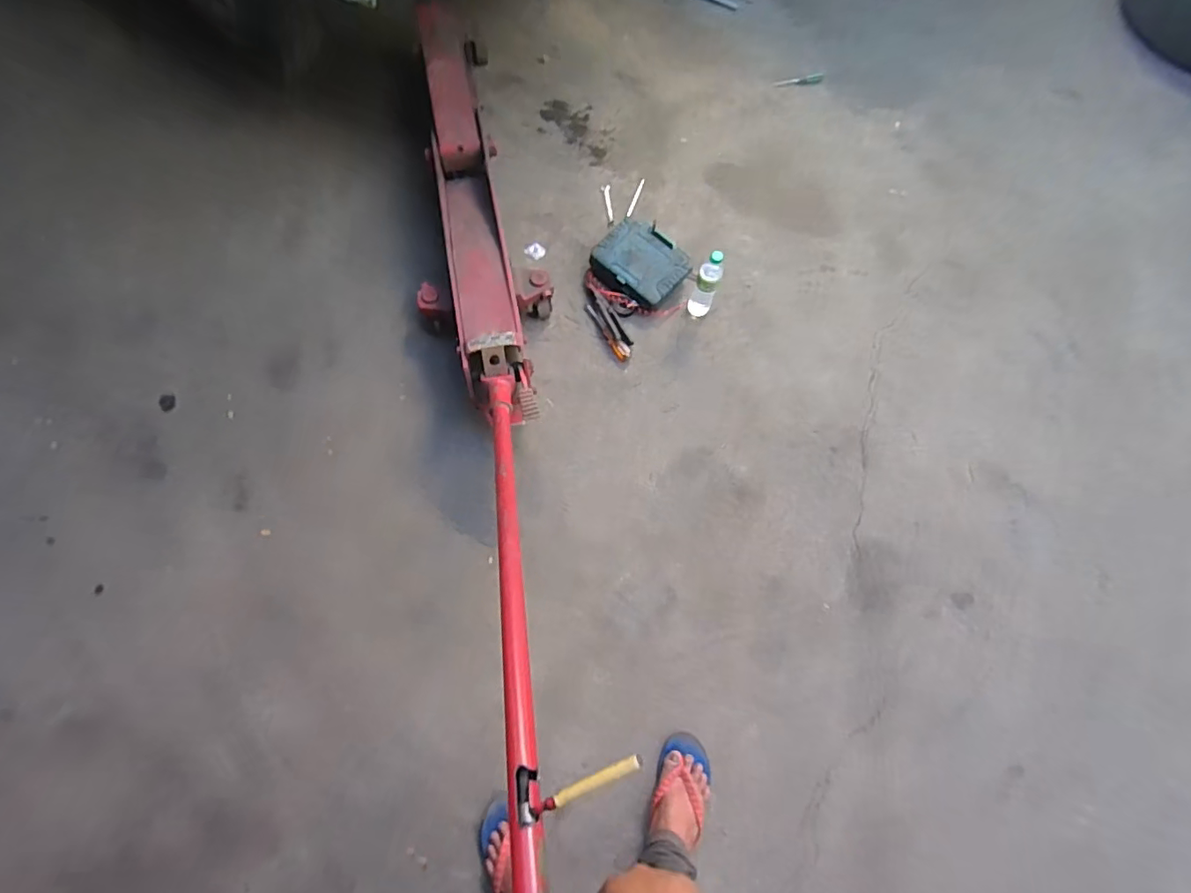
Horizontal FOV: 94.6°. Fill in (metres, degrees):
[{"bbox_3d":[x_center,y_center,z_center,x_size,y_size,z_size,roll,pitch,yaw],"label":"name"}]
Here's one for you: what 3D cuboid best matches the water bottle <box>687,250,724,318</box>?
[{"bbox_3d":[0.286,-0.413,1.425,0.059,0.240,0.061,1,72,-2],"label":"water bottle"}]

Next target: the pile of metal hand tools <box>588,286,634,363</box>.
[{"bbox_3d":[0.036,-0.334,1.475,0.061,0.027,0.235,-25,74,-10],"label":"pile of metal hand tools"}]

